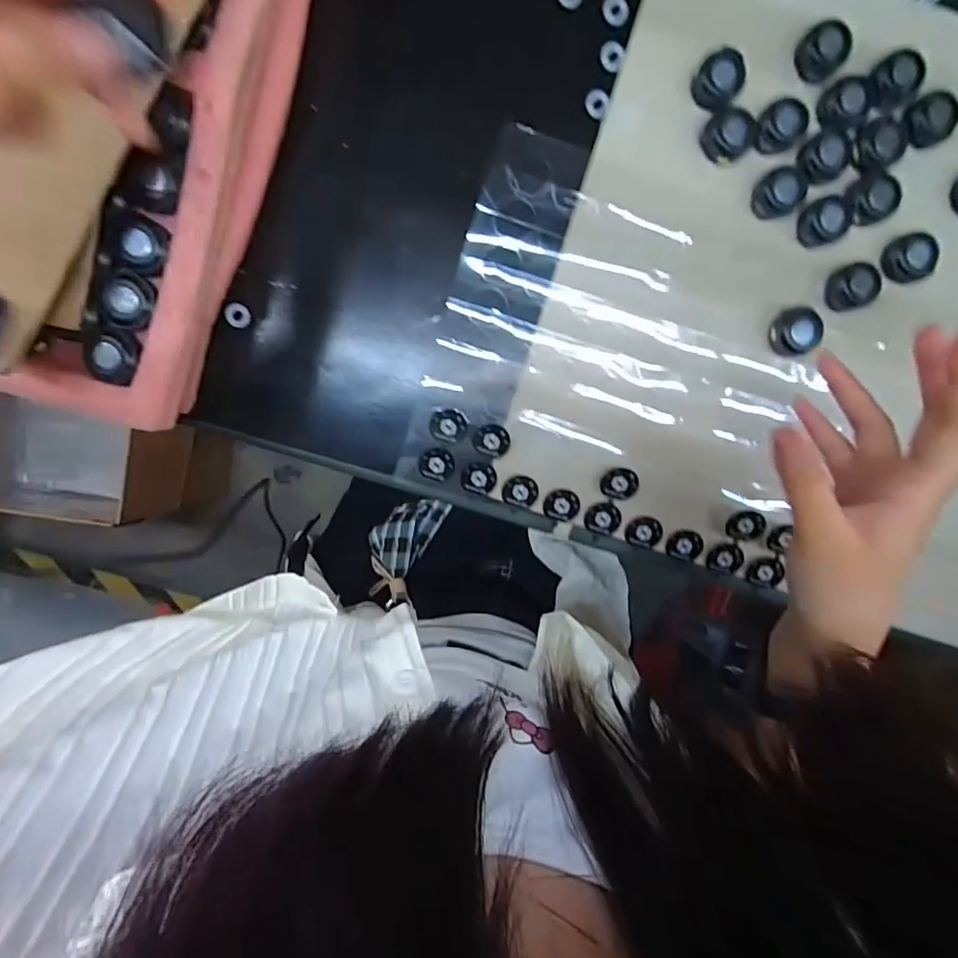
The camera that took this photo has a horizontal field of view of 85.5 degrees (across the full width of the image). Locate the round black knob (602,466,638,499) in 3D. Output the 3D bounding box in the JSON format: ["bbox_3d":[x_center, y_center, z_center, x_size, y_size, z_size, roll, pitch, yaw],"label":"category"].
[{"bbox_3d":[0.091,0.003,0.337,0.022,0.010,0.021,0,97,0],"label":"round black knob"}]

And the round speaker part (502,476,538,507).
[{"bbox_3d":[0.028,0.008,0.344,0.023,0.005,0.021,0,97,0],"label":"round speaker part"}]

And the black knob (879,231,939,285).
[{"bbox_3d":[0.270,-0.138,0.322,0.027,0.011,0.029,0,97,0],"label":"black knob"}]

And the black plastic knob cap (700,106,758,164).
[{"bbox_3d":[0.152,-0.208,0.312,0.031,0.011,0.027,-24,96,2],"label":"black plastic knob cap"}]

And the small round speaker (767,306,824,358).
[{"bbox_3d":[0.201,-0.094,0.329,0.029,0.014,0.030,0,97,0],"label":"small round speaker"}]

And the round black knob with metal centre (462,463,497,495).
[{"bbox_3d":[0.000,-0.001,0.343,0.022,0.005,0.020,0,97,0],"label":"round black knob with metal centre"}]

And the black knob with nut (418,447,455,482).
[{"bbox_3d":[-0.028,-0.009,0.341,0.023,0.004,0.021,0,97,0],"label":"black knob with nut"}]

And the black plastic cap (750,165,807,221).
[{"bbox_3d":[0.185,-0.177,0.318,0.029,0.013,0.028,0,97,0],"label":"black plastic cap"}]

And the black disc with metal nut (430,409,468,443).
[{"bbox_3d":[-0.019,-0.034,0.331,0.023,0.007,0.020,4,97,-1],"label":"black disc with metal nut"}]

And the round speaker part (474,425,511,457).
[{"bbox_3d":[0.008,-0.025,0.333,0.022,0.008,0.020,0,97,0],"label":"round speaker part"}]

